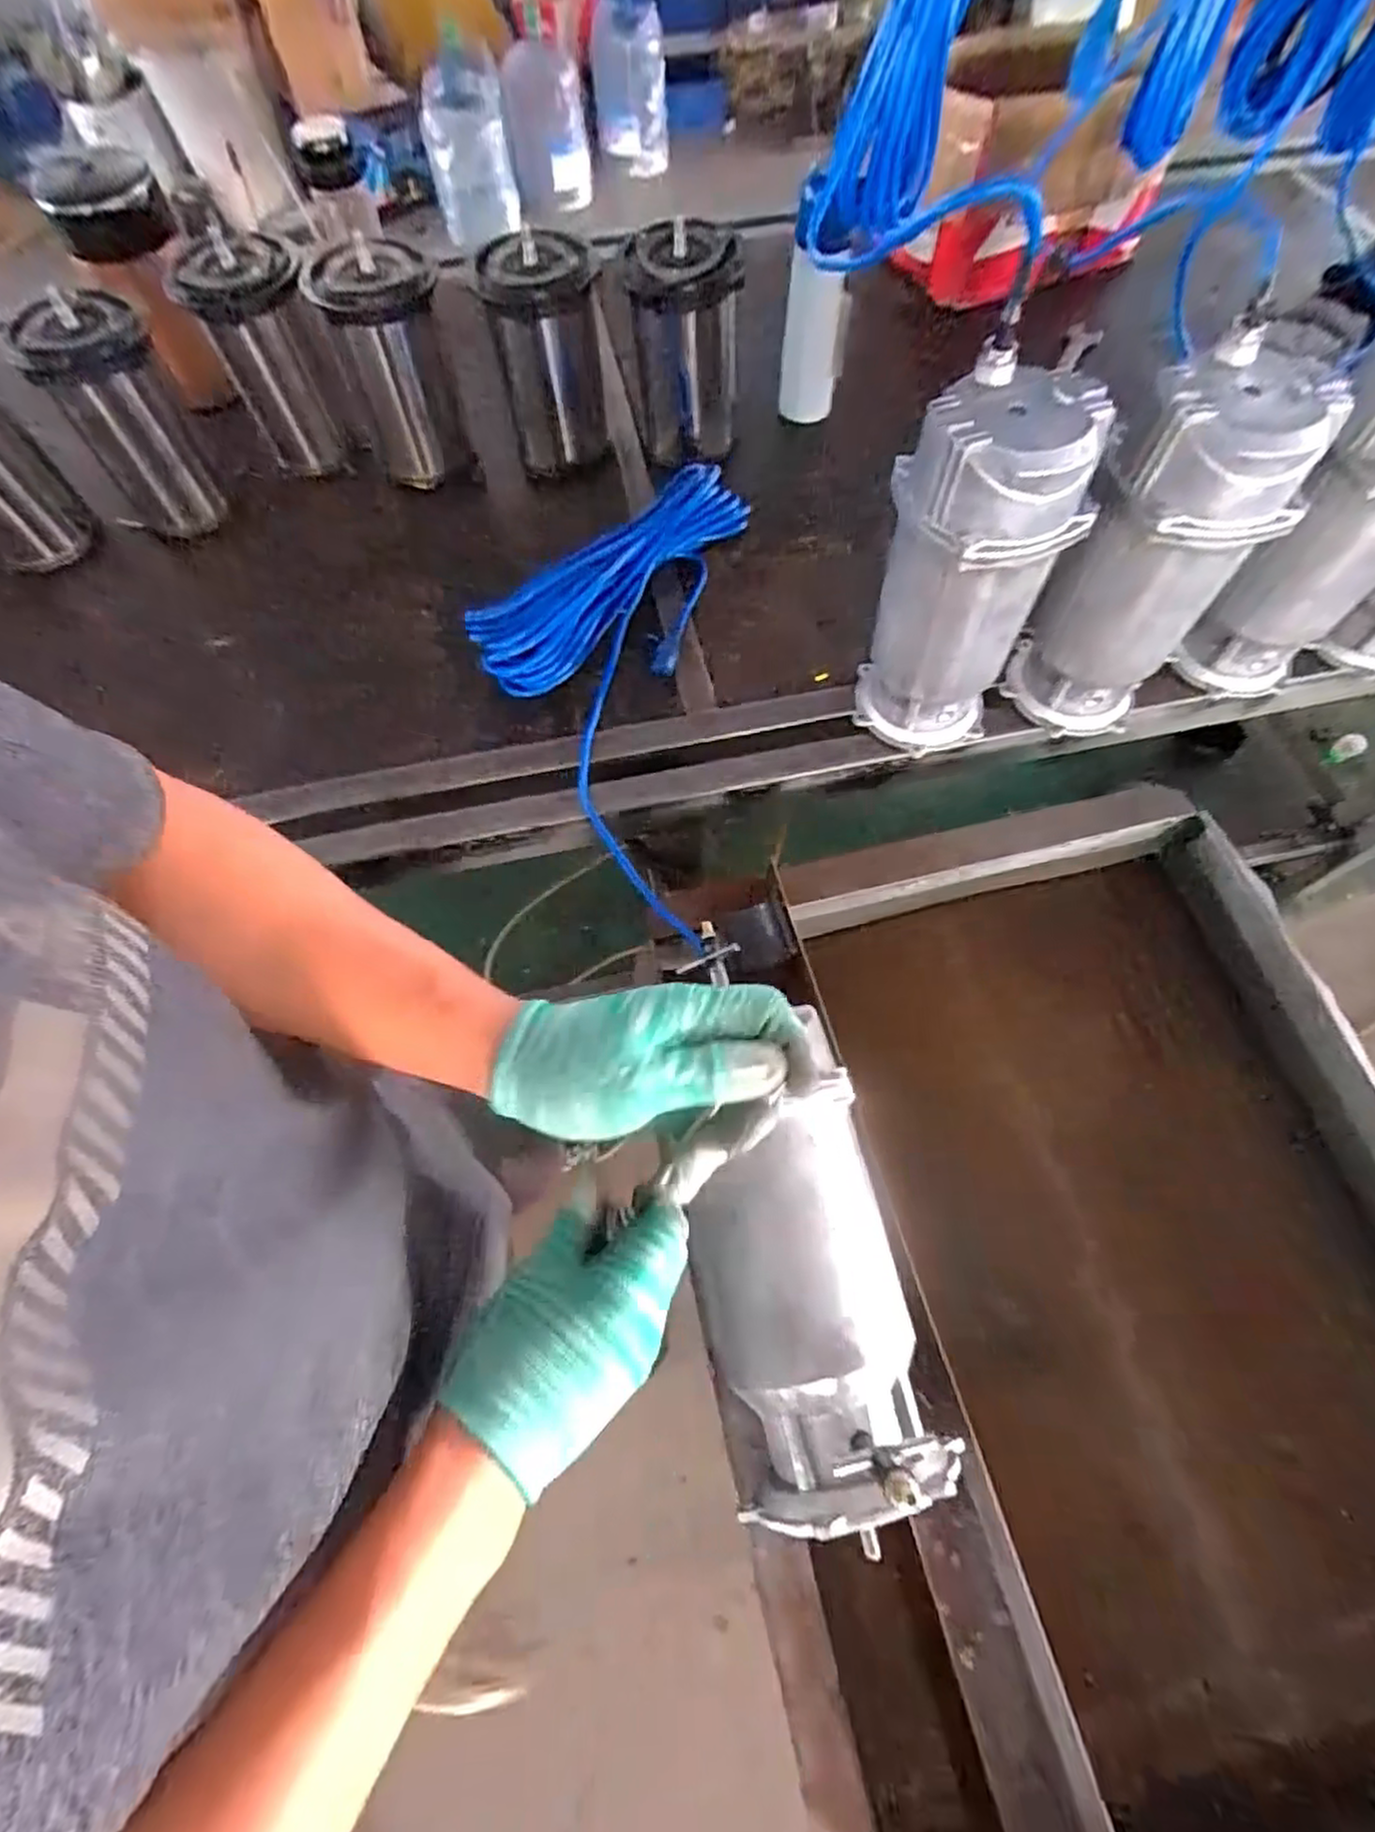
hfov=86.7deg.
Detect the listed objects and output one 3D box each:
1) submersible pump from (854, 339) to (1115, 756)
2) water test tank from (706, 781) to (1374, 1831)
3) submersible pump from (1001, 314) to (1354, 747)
[{"bbox_3d":[0.233,-0.281,0.630,0.128,0.293,0.113,-4,65,0],"label":"submersible pump"},{"bbox_3d":[0.335,0.303,0.642,0.573,0.257,0.751,-12,65,-4],"label":"water test tank"},{"bbox_3d":[0.392,-0.292,0.630,0.130,0.298,0.109,26,68,13],"label":"submersible pump"}]

